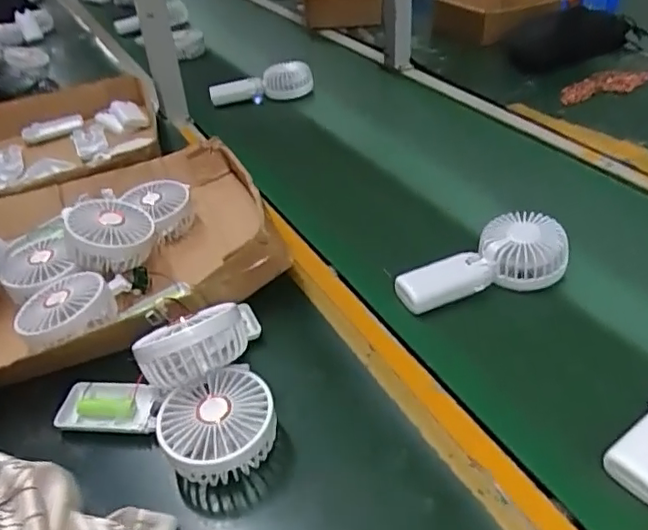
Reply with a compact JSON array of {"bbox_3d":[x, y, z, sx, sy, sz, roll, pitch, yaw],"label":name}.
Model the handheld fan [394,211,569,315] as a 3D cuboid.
[{"bbox_3d":[0.157,-0.006,0.589,0.183,0.046,0.084,-10,38,-8],"label":"handheld fan"}]

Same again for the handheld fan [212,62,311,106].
[{"bbox_3d":[-0.116,-0.319,1.013,0.189,0.062,0.050,-9,38,-7],"label":"handheld fan"}]

